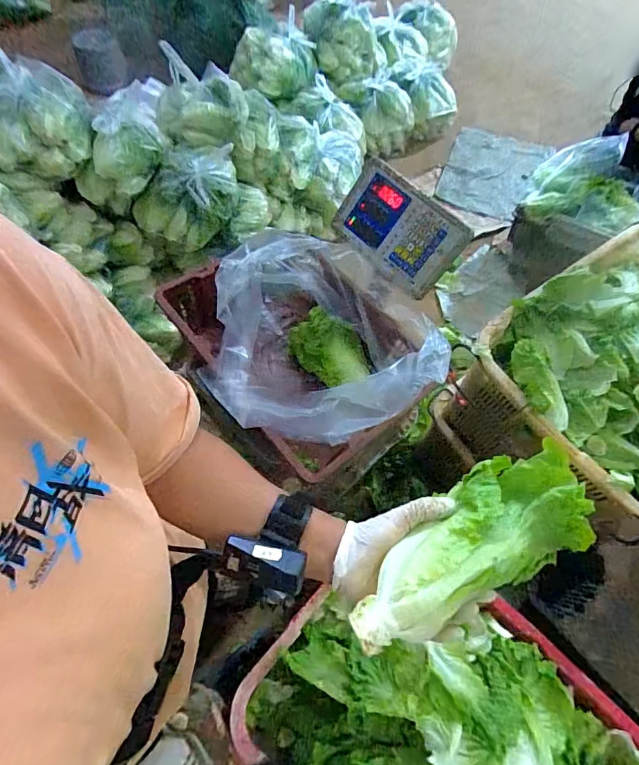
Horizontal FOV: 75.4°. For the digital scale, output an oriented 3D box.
[{"bbox_3d":[0.138,-0.285,0.760,0.248,0.143,0.038,46,29,18],"label":"digital scale"}]

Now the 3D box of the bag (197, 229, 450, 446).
[{"bbox_3d":[0.014,-0.069,0.748,0.351,0.284,0.374,7,61,0],"label":"bag"}]

